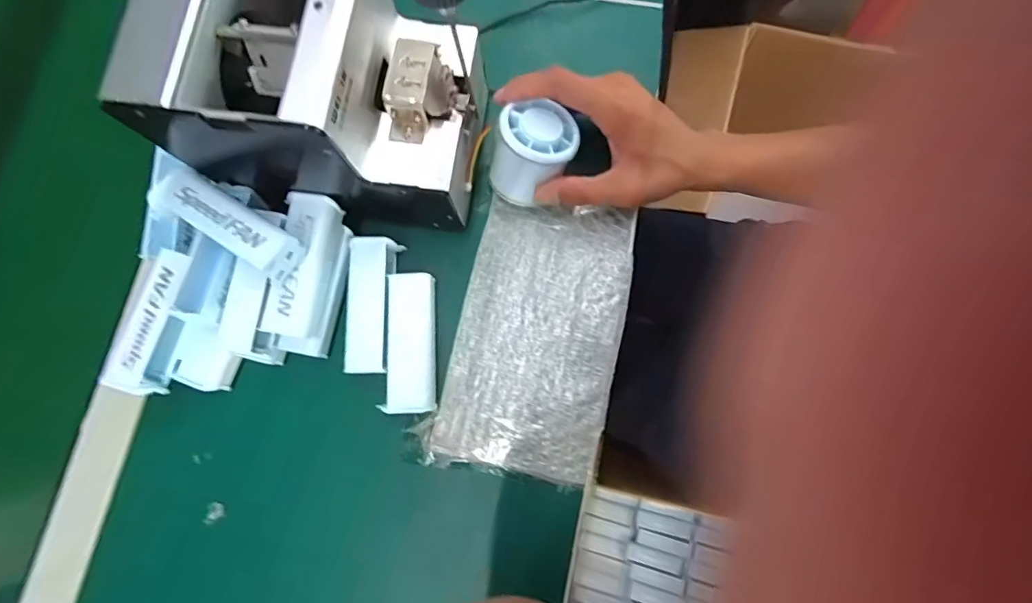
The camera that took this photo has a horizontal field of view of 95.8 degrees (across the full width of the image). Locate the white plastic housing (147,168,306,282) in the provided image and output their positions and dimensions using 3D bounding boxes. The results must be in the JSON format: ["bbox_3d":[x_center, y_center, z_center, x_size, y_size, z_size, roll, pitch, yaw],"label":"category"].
[{"bbox_3d":[-0.196,-0.054,0.317,0.104,0.023,0.036,26,79,7],"label":"white plastic housing"}]

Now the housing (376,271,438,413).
[{"bbox_3d":[-0.081,0.028,0.357,0.038,0.029,0.108,-2,77,1],"label":"housing"}]

